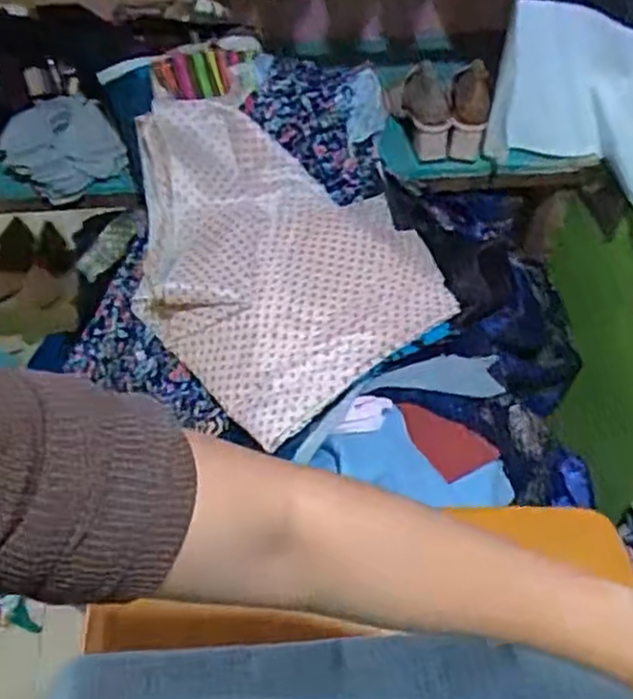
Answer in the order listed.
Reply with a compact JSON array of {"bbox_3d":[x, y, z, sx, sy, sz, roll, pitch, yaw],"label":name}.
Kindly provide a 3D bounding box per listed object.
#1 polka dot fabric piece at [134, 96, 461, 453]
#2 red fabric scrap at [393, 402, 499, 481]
[{"bbox_3d":[-0.056,-0.144,0.969,0.361,0.166,0.484,-25,55,-18],"label":"polka dot fabric piece"},{"bbox_3d":[0.152,0.113,0.858,0.128,0.010,0.062,33,74,-3],"label":"red fabric scrap"}]

